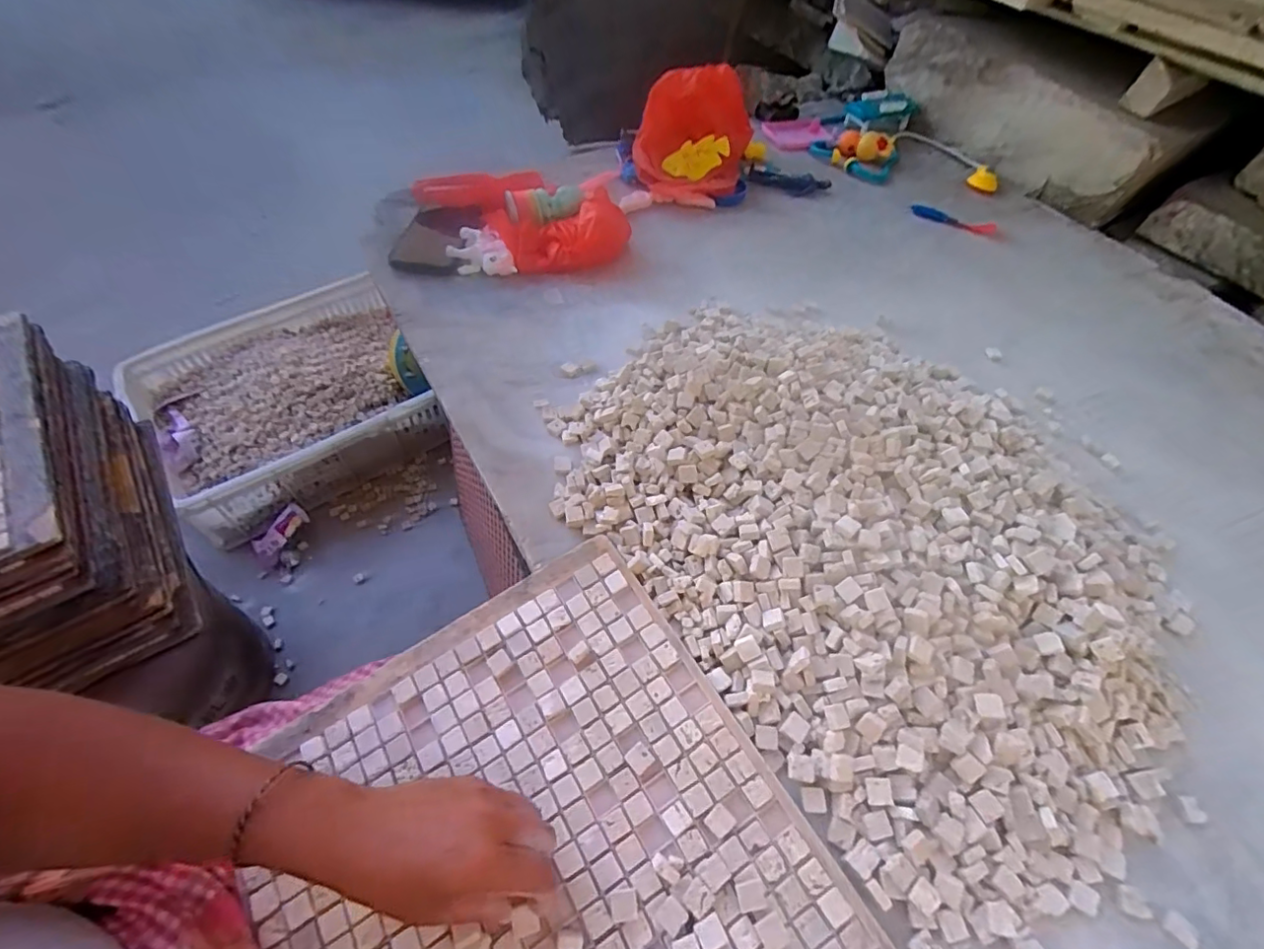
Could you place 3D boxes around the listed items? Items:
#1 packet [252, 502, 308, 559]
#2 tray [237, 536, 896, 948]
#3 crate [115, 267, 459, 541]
[{"bbox_3d":[-0.624,0.097,0.989,0.049,0.021,0.102,29,58,17],"label":"packet"},{"bbox_3d":[-0.059,0.246,0.351,0.312,0.011,0.348,-31,59,-15],"label":"tray"},{"bbox_3d":[-0.653,-0.156,1.096,0.484,0.188,0.408,-29,60,-22],"label":"crate"}]

